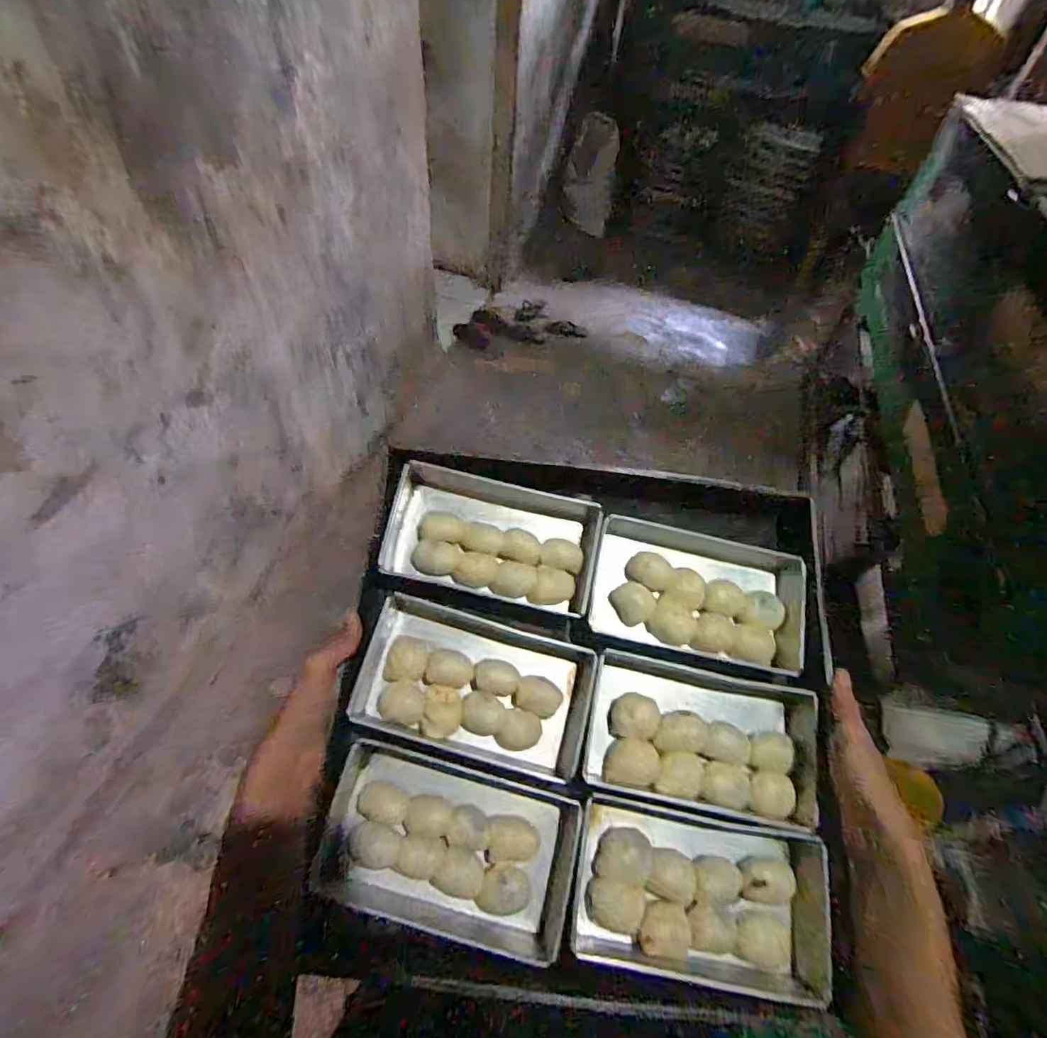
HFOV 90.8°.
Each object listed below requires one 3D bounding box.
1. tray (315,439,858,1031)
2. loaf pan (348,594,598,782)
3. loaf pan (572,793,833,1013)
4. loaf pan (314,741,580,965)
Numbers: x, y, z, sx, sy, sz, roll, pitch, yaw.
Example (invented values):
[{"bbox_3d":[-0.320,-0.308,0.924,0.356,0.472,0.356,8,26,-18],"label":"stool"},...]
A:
[{"bbox_3d":[0.061,0.171,0.499,0.430,0.072,0.463,8,71,0],"label":"tray"},{"bbox_3d":[-0.047,0.161,0.502,0.235,0.070,0.151,11,74,5],"label":"loaf pan"},{"bbox_3d":[0.161,0.334,0.456,0.228,0.083,0.131,9,69,7],"label":"loaf pan"},{"bbox_3d":[-0.063,0.285,0.443,0.218,0.043,0.129,17,64,0],"label":"loaf pan"}]

